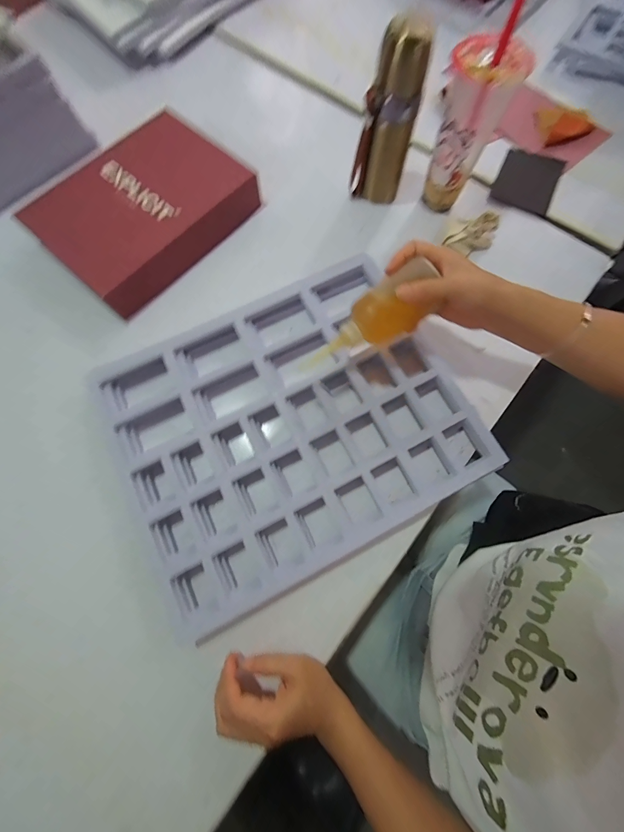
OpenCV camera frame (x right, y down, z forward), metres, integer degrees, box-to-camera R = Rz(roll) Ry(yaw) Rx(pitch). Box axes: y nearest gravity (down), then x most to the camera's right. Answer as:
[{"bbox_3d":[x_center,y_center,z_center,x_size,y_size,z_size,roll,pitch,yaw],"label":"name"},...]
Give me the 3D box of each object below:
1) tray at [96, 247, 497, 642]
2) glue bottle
[{"bbox_3d":[-0.028,0.012,0.404,0.403,0.046,0.335,-27,78,-8],"label":"tray"},{"bbox_3d":[0.063,-0.101,0.359,0.166,0.039,0.052,-37,76,11],"label":"glue bottle"}]

